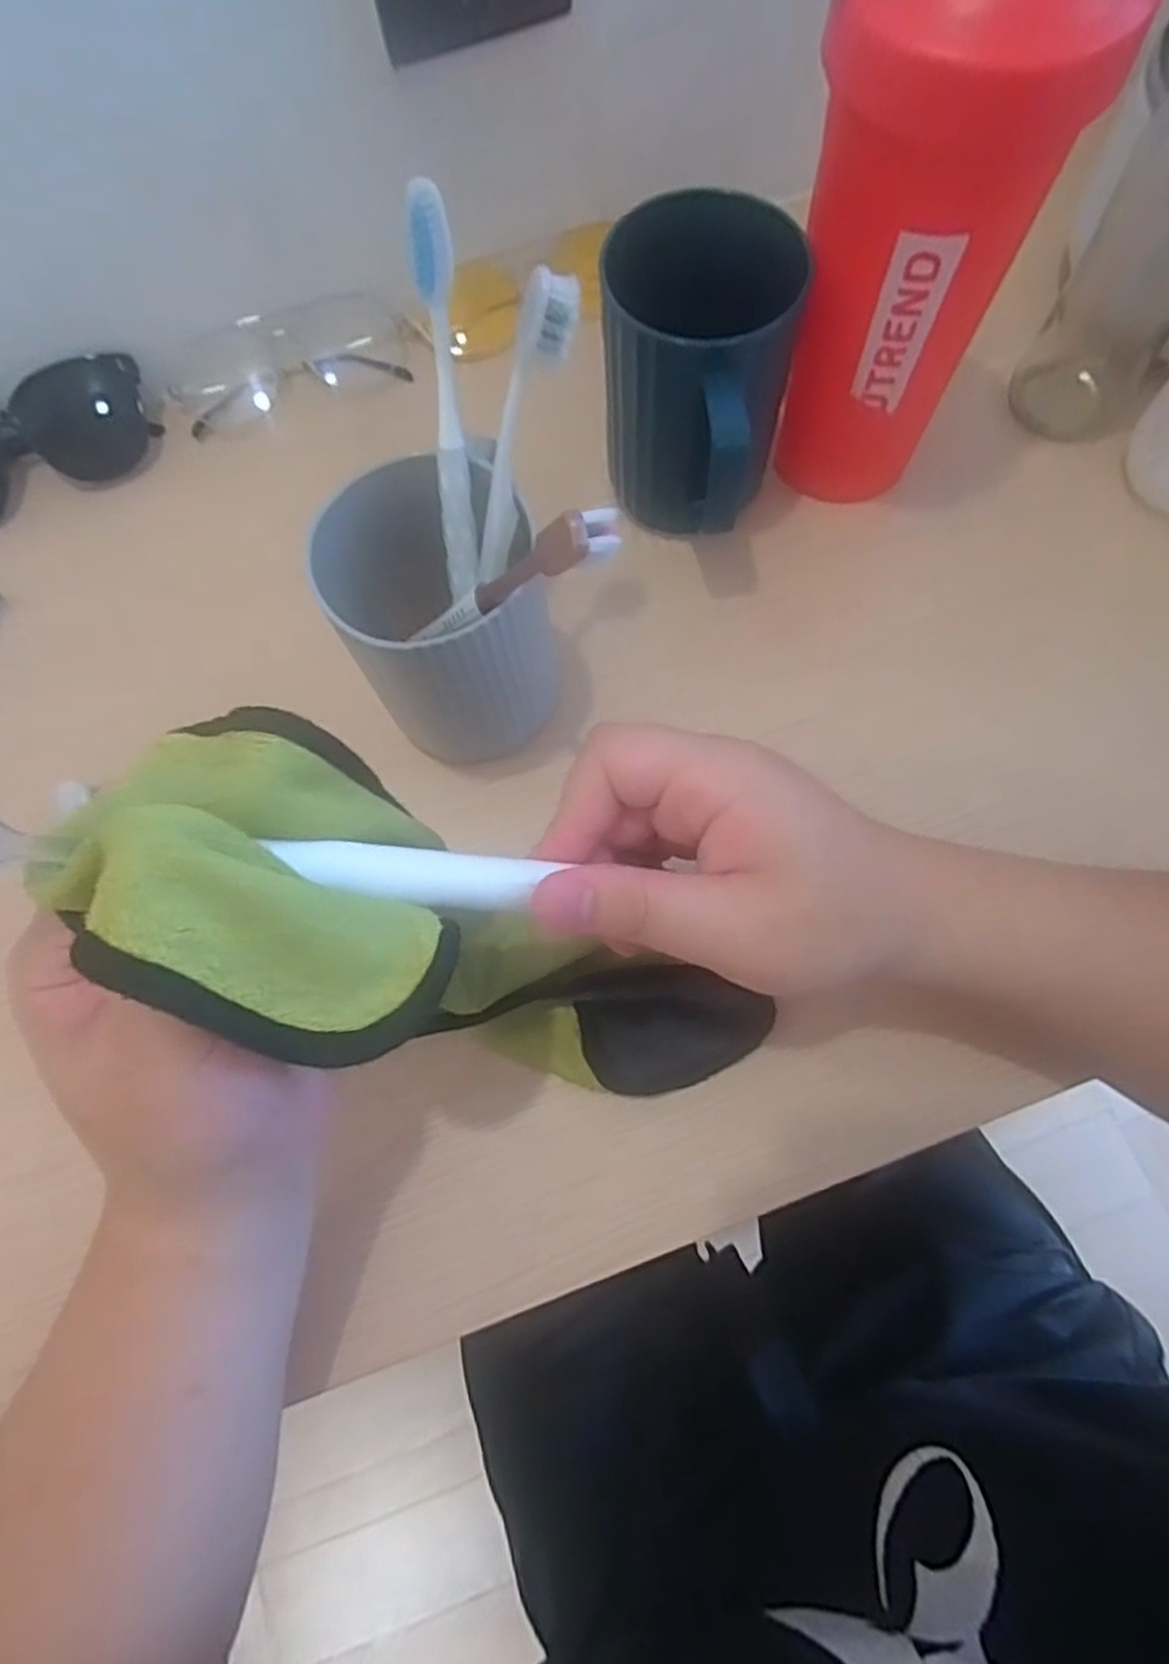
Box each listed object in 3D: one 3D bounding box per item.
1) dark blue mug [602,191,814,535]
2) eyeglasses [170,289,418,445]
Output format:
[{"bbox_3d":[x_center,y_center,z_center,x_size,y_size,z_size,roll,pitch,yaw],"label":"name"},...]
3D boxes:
[{"bbox_3d":[0.046,-0.185,0.335,0.077,0.111,0.093,11,72,6],"label":"dark blue mug"},{"bbox_3d":[-0.161,-0.258,0.416,0.128,0.031,0.042,-19,72,-4],"label":"eyeglasses"}]

